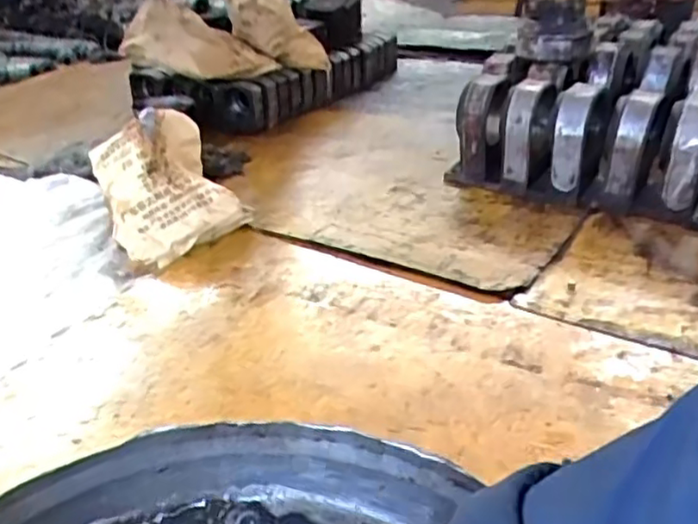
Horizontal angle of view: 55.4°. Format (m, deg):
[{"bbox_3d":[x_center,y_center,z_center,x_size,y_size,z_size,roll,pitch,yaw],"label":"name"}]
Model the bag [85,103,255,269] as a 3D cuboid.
[{"bbox_3d":[-0.476,-0.215,1.750,0.331,0.246,0.444,-15,31,-22],"label":"bag"}]

